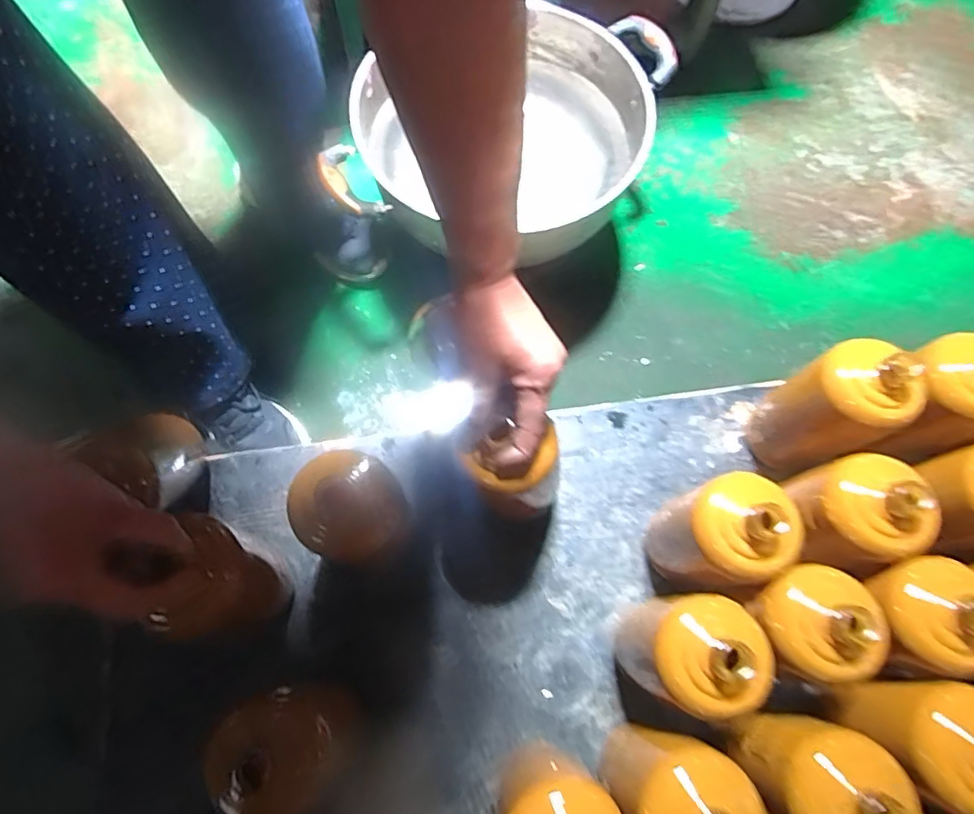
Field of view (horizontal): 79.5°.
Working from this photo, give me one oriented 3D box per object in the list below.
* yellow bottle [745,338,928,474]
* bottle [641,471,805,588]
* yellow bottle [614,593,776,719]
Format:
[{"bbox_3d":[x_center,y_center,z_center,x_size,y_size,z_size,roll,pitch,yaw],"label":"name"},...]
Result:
[{"bbox_3d":[0.313,0.001,0.540,0.069,0.190,0.084,-27,73,-11],"label":"yellow bottle"},{"bbox_3d":[0.189,0.108,0.499,0.064,0.182,0.086,-12,71,-6],"label":"bottle"},{"bbox_3d":[0.156,0.193,0.466,0.071,0.187,0.077,1,71,-3],"label":"yellow bottle"}]

